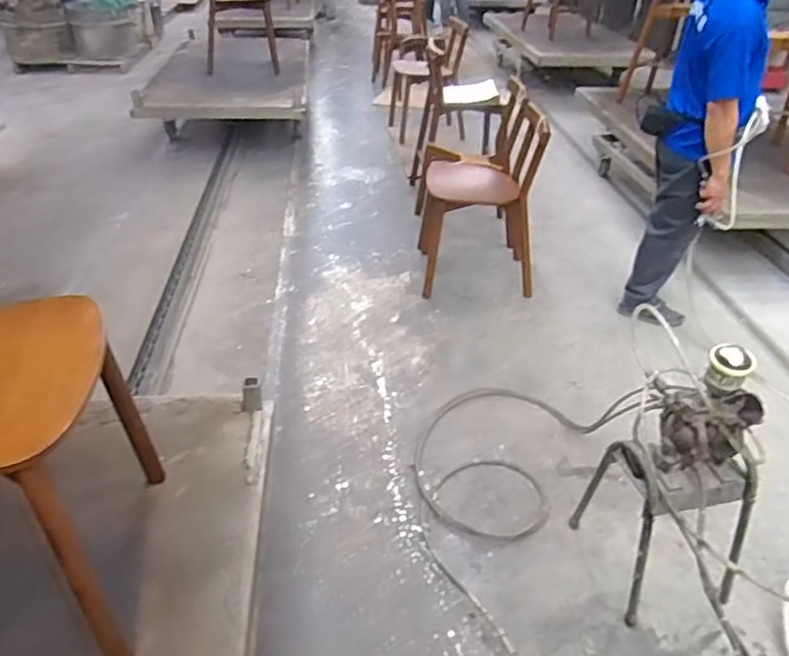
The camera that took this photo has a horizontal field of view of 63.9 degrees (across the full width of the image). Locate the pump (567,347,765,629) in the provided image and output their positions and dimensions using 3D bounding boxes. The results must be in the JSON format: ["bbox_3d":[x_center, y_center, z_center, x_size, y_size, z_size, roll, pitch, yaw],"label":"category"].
[{"bbox_3d":[0.719,0.344,1.592,0.315,0.717,0.314,-8,35,-14],"label":"pump"}]

